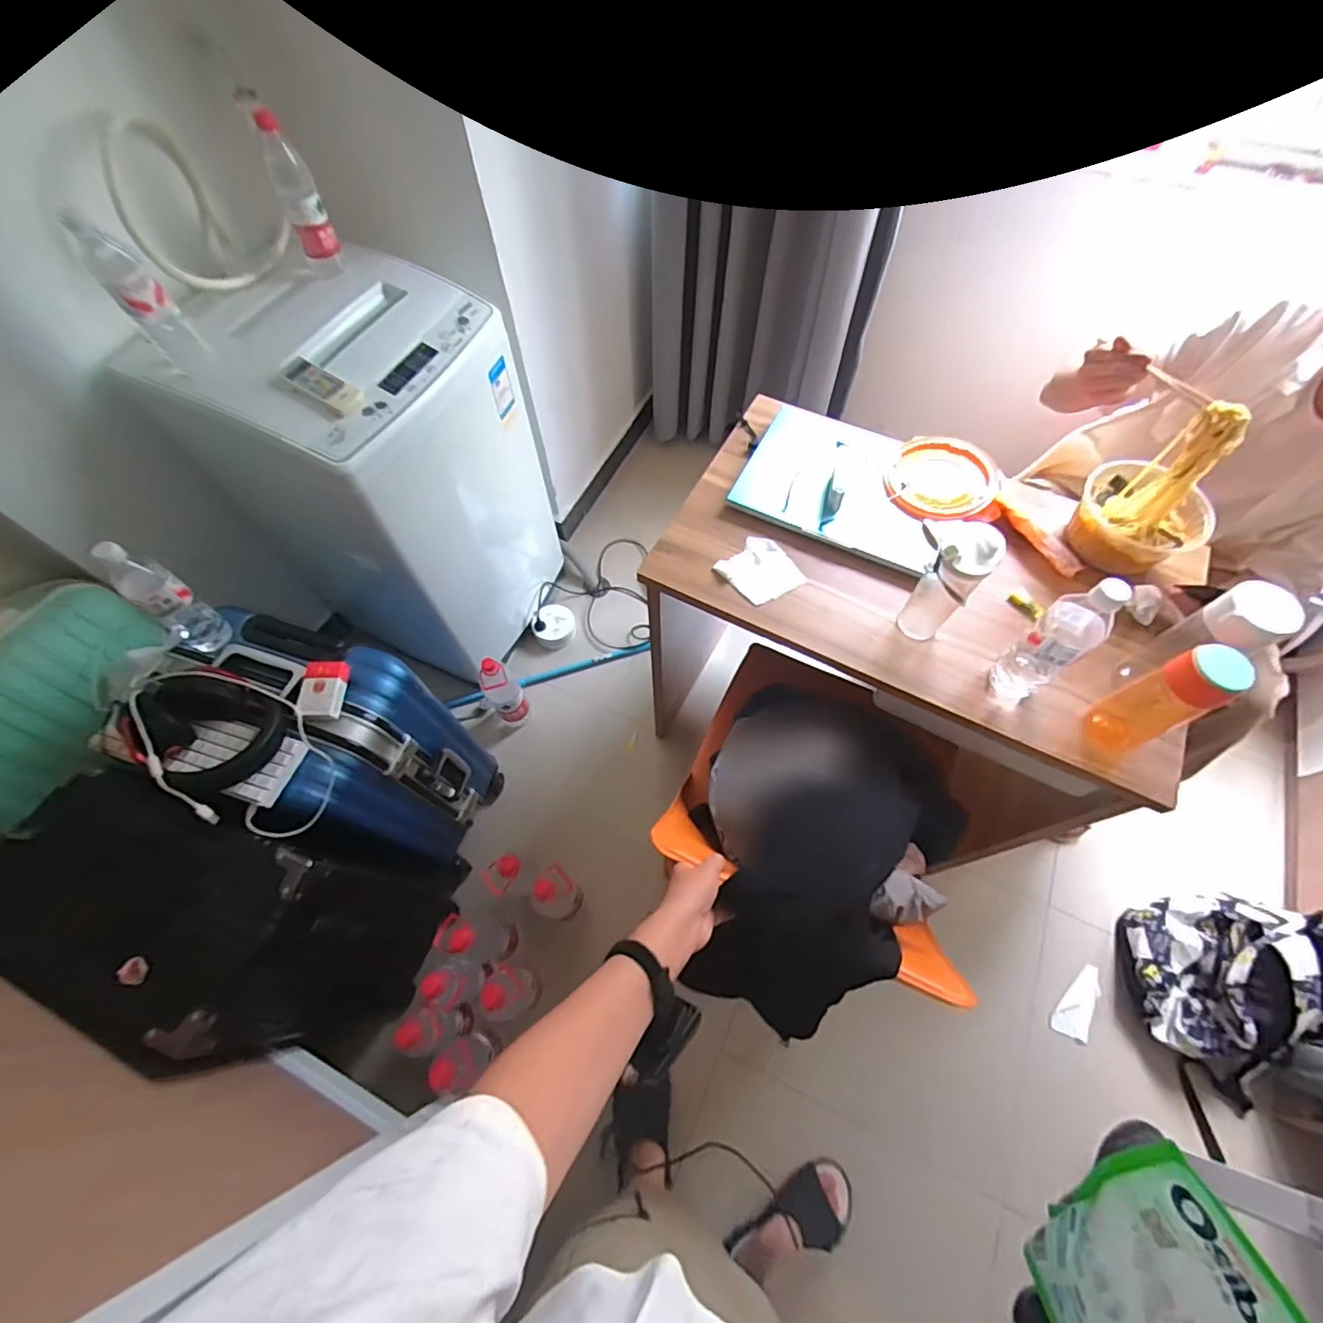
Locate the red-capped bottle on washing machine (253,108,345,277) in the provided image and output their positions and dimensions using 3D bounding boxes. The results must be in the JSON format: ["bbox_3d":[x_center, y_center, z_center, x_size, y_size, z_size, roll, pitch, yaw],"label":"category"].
[{"bbox_3d":[-0.619,-0.786,0.987,0.059,0.238,0.065,-17,63,-8],"label":"red-capped bottle on washing machine"}]

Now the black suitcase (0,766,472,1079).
[{"bbox_3d":[-0.715,0.453,1.064,0.440,0.640,0.324,20,64,11],"label":"black suitcase"}]

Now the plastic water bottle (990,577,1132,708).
[{"bbox_3d":[0.500,-0.026,0.721,0.077,0.226,0.069,-32,66,-15],"label":"plastic water bottle"}]

